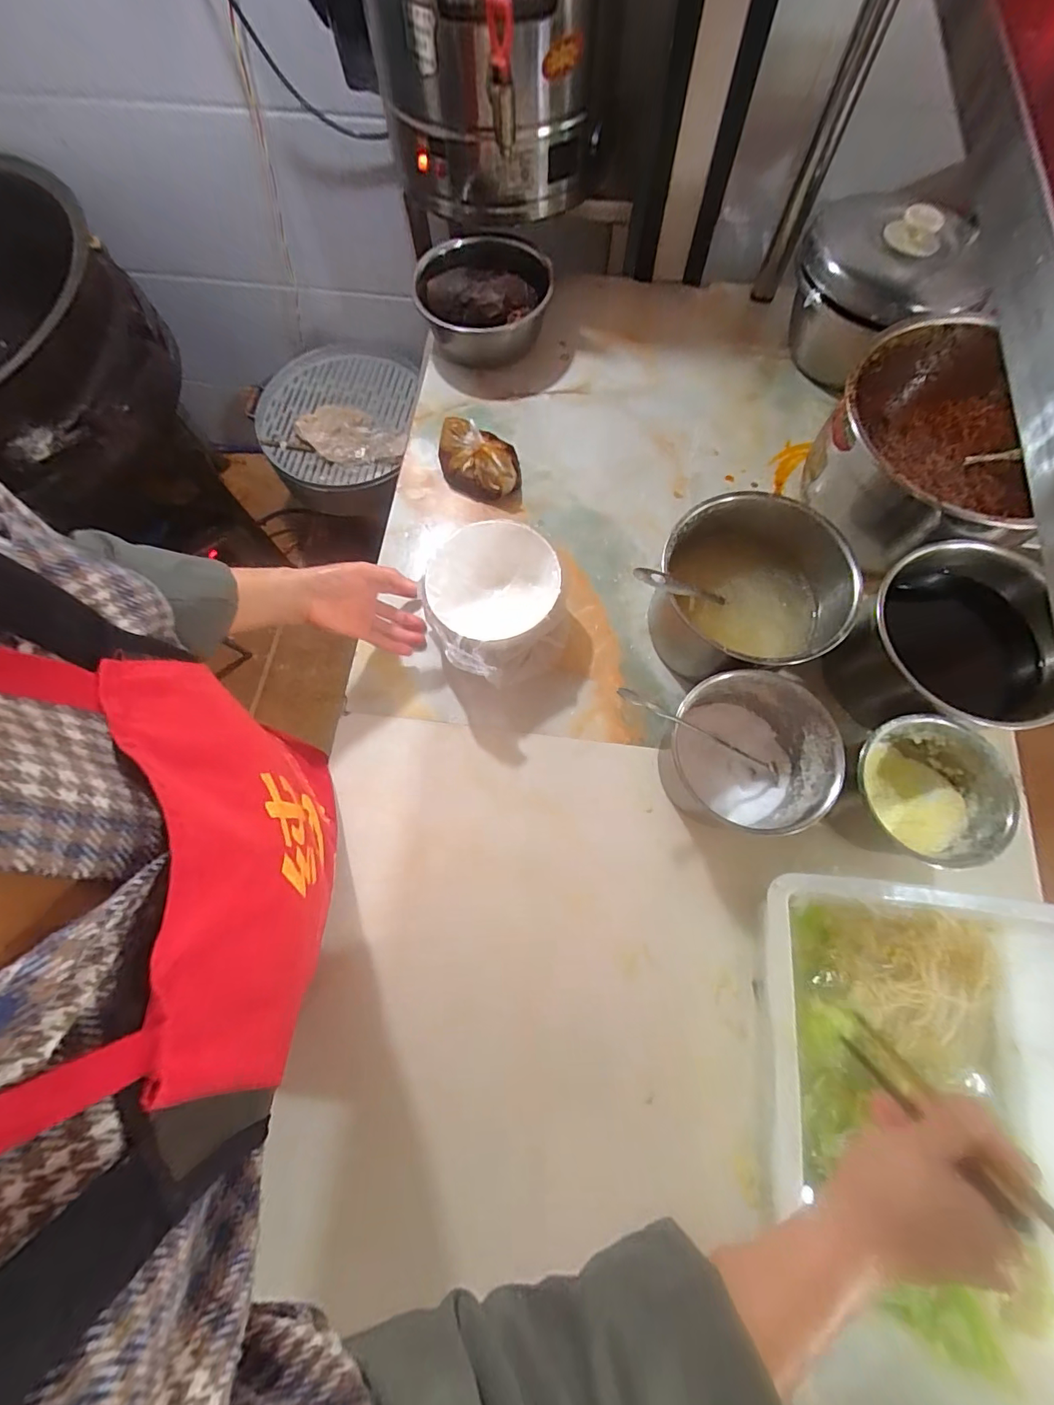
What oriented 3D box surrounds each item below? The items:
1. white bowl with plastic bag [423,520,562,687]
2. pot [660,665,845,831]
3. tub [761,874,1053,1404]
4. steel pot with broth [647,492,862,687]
[{"bbox_3d":[-0.039,-0.111,0.583,0.147,0.082,0.190,-4,74,0],"label":"white bowl with plastic bag"},{"bbox_3d":[0.226,0.055,0.509,0.139,0.104,0.144,0,74,1],"label":"pot"},{"bbox_3d":[0.350,0.353,0.420,0.305,0.098,0.351,7,74,3],"label":"tub"},{"bbox_3d":[0.242,-0.115,0.558,0.188,0.136,0.196,0,74,1],"label":"steel pot with broth"}]

